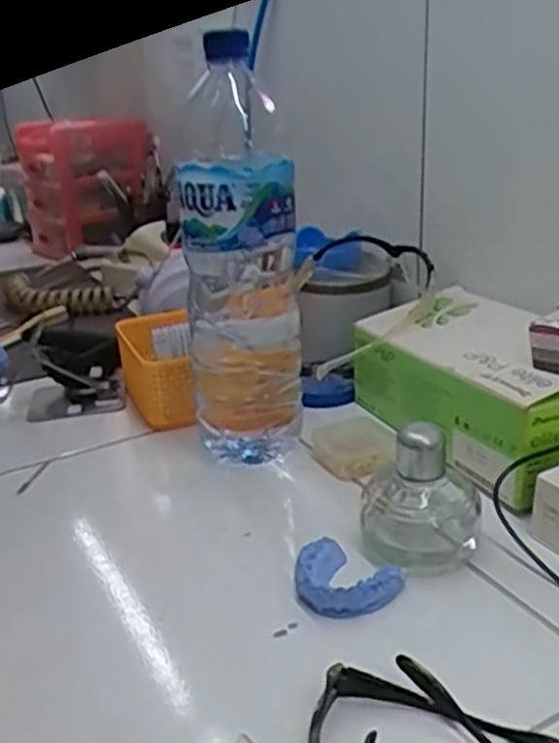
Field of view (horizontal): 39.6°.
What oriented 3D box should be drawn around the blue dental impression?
[{"bbox_3d":[0.038,0.121,0.458,0.058,0.016,0.053,-3,22,1],"label":"blue dental impression"}]

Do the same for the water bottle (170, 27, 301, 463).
[{"bbox_3d":[-0.031,-0.079,0.590,0.085,0.310,0.085,-3,22,-1],"label":"water bottle"}]

